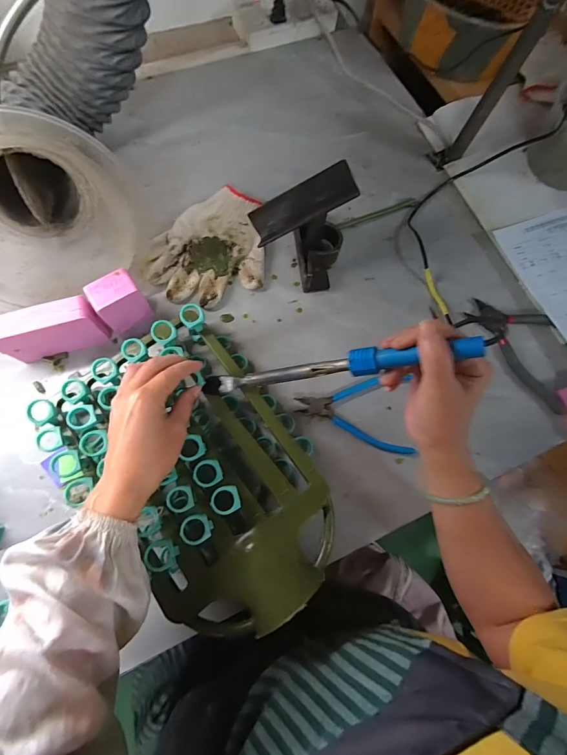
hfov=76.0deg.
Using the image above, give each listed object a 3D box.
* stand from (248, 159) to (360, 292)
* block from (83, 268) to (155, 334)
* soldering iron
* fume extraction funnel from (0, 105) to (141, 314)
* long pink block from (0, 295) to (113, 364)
[{"bbox_3d":[0.029,-0.179,0.461,0.118,0.114,0.091,-12,72,-7],"label":"stand"},{"bbox_3d":[-0.200,-0.091,0.444,0.057,0.061,0.044,-30,75,-12],"label":"block"},{"bbox_3d":[0.042,-0.009,0.348,0.262,0.017,0.020,-9,68,31],"label":"soldering iron"},{"bbox_3d":[-0.288,-0.216,0.420,0.204,0.197,0.232,-18,73,-8],"label":"fume extraction funnel"},{"bbox_3d":[-0.271,-0.055,0.434,0.111,0.068,0.036,-14,73,-7],"label":"long pink block"}]

